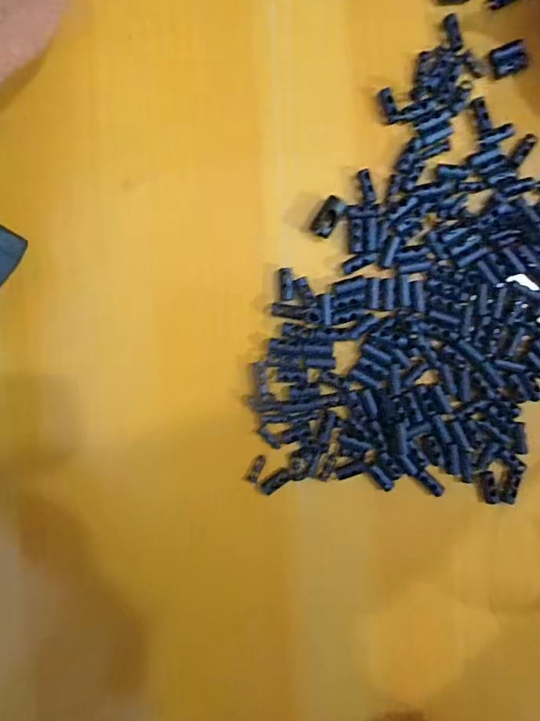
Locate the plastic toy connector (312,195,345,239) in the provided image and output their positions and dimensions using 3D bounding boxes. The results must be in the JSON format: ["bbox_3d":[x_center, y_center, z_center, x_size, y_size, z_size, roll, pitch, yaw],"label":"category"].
[{"bbox_3d":[0.033,-0.081,0.263,0.011,0.008,0.022,30,91,-2],"label":"plastic toy connector"}]

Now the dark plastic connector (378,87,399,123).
[{"bbox_3d":[0.066,-0.143,0.264,0.007,0.007,0.018,-21,92,0],"label":"dark plastic connector"}]

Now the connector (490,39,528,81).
[{"bbox_3d":[0.133,-0.169,0.261,0.019,0.004,0.015,-21,92,0],"label":"connector"}]

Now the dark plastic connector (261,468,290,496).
[{"bbox_3d":[0.004,0.070,0.272,0.018,0.004,0.008,-35,93,-16],"label":"dark plastic connector"}]

